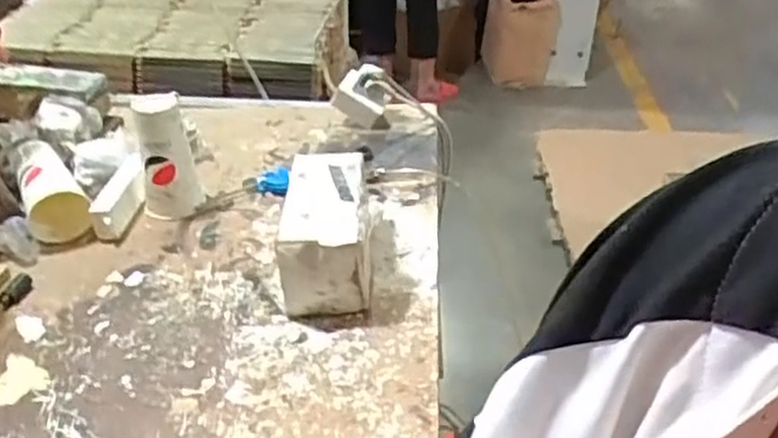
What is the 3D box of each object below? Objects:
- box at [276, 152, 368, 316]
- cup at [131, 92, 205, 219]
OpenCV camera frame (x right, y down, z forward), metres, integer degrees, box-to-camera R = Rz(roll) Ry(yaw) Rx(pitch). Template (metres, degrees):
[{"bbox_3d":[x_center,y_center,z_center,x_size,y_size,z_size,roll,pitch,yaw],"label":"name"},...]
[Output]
[{"bbox_3d":[-0.076,0.019,0.956,0.098,0.108,0.237,-3,31,1],"label":"box"},{"bbox_3d":[-0.321,-0.091,1.089,0.079,0.167,0.093,-11,33,-15],"label":"cup"}]

